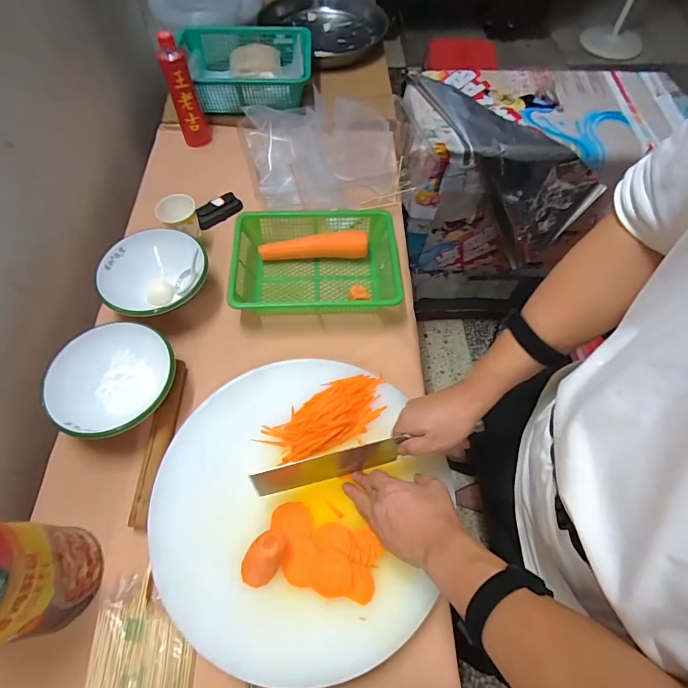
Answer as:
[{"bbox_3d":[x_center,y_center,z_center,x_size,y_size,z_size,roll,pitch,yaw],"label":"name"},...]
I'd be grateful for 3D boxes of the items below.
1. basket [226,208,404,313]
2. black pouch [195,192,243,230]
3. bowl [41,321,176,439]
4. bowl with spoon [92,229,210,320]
[{"bbox_3d":[-0.052,-0.145,0.784,0.305,0.085,0.222,-2,61,-2],"label":"basket"},{"bbox_3d":[-0.274,-0.292,0.878,0.104,0.023,0.049,-35,67,-18],"label":"black pouch"},{"bbox_3d":[-0.361,0.064,0.649,0.178,0.085,0.189,0,61,0],"label":"bowl"},{"bbox_3d":[-0.351,-0.124,0.758,0.176,0.080,0.179,0,61,0],"label":"bowl with spoon"}]

